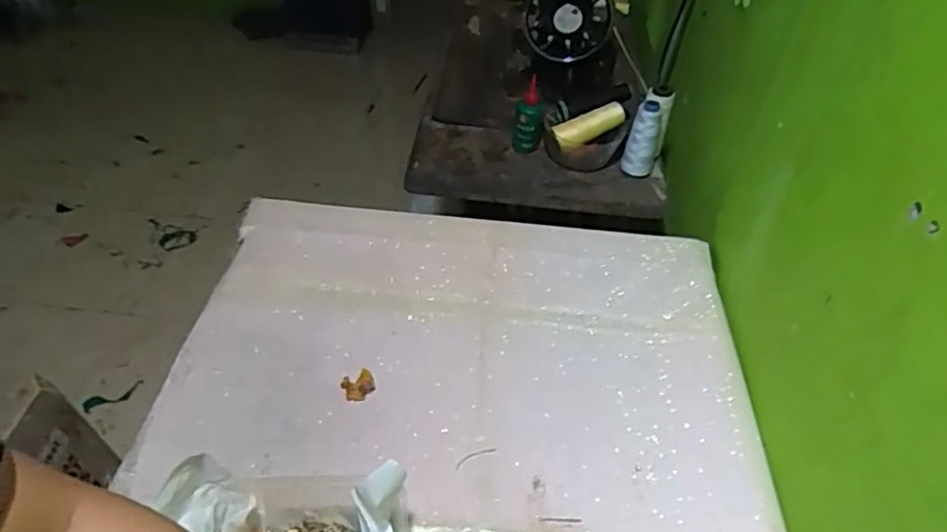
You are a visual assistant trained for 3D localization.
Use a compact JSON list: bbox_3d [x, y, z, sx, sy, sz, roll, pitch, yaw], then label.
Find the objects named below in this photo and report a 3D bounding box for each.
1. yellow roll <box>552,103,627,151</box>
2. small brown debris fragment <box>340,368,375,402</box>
[{"bbox_3d":[0.177,-0.213,0.979,0.107,0.034,0.028,-24,43,7],"label":"yellow roll"},{"bbox_3d":[-0.121,0.126,0.677,0.033,0.004,0.034,-14,45,-18],"label":"small brown debris fragment"}]

